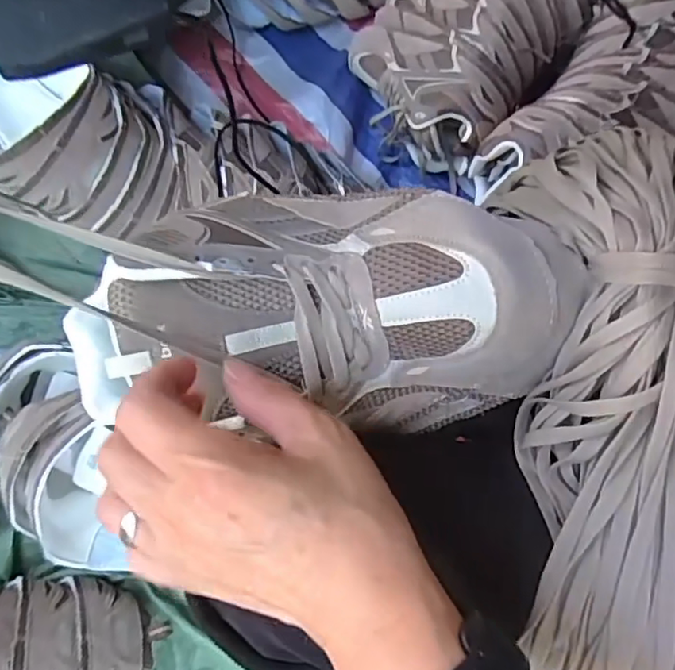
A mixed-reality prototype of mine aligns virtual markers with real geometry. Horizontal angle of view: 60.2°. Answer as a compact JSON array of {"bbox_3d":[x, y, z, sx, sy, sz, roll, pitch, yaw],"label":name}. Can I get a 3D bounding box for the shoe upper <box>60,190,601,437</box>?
[{"bbox_3d":[-0.003,-0.017,0.316,0.249,0.089,0.125,2,77,1],"label":"shoe upper"}]

